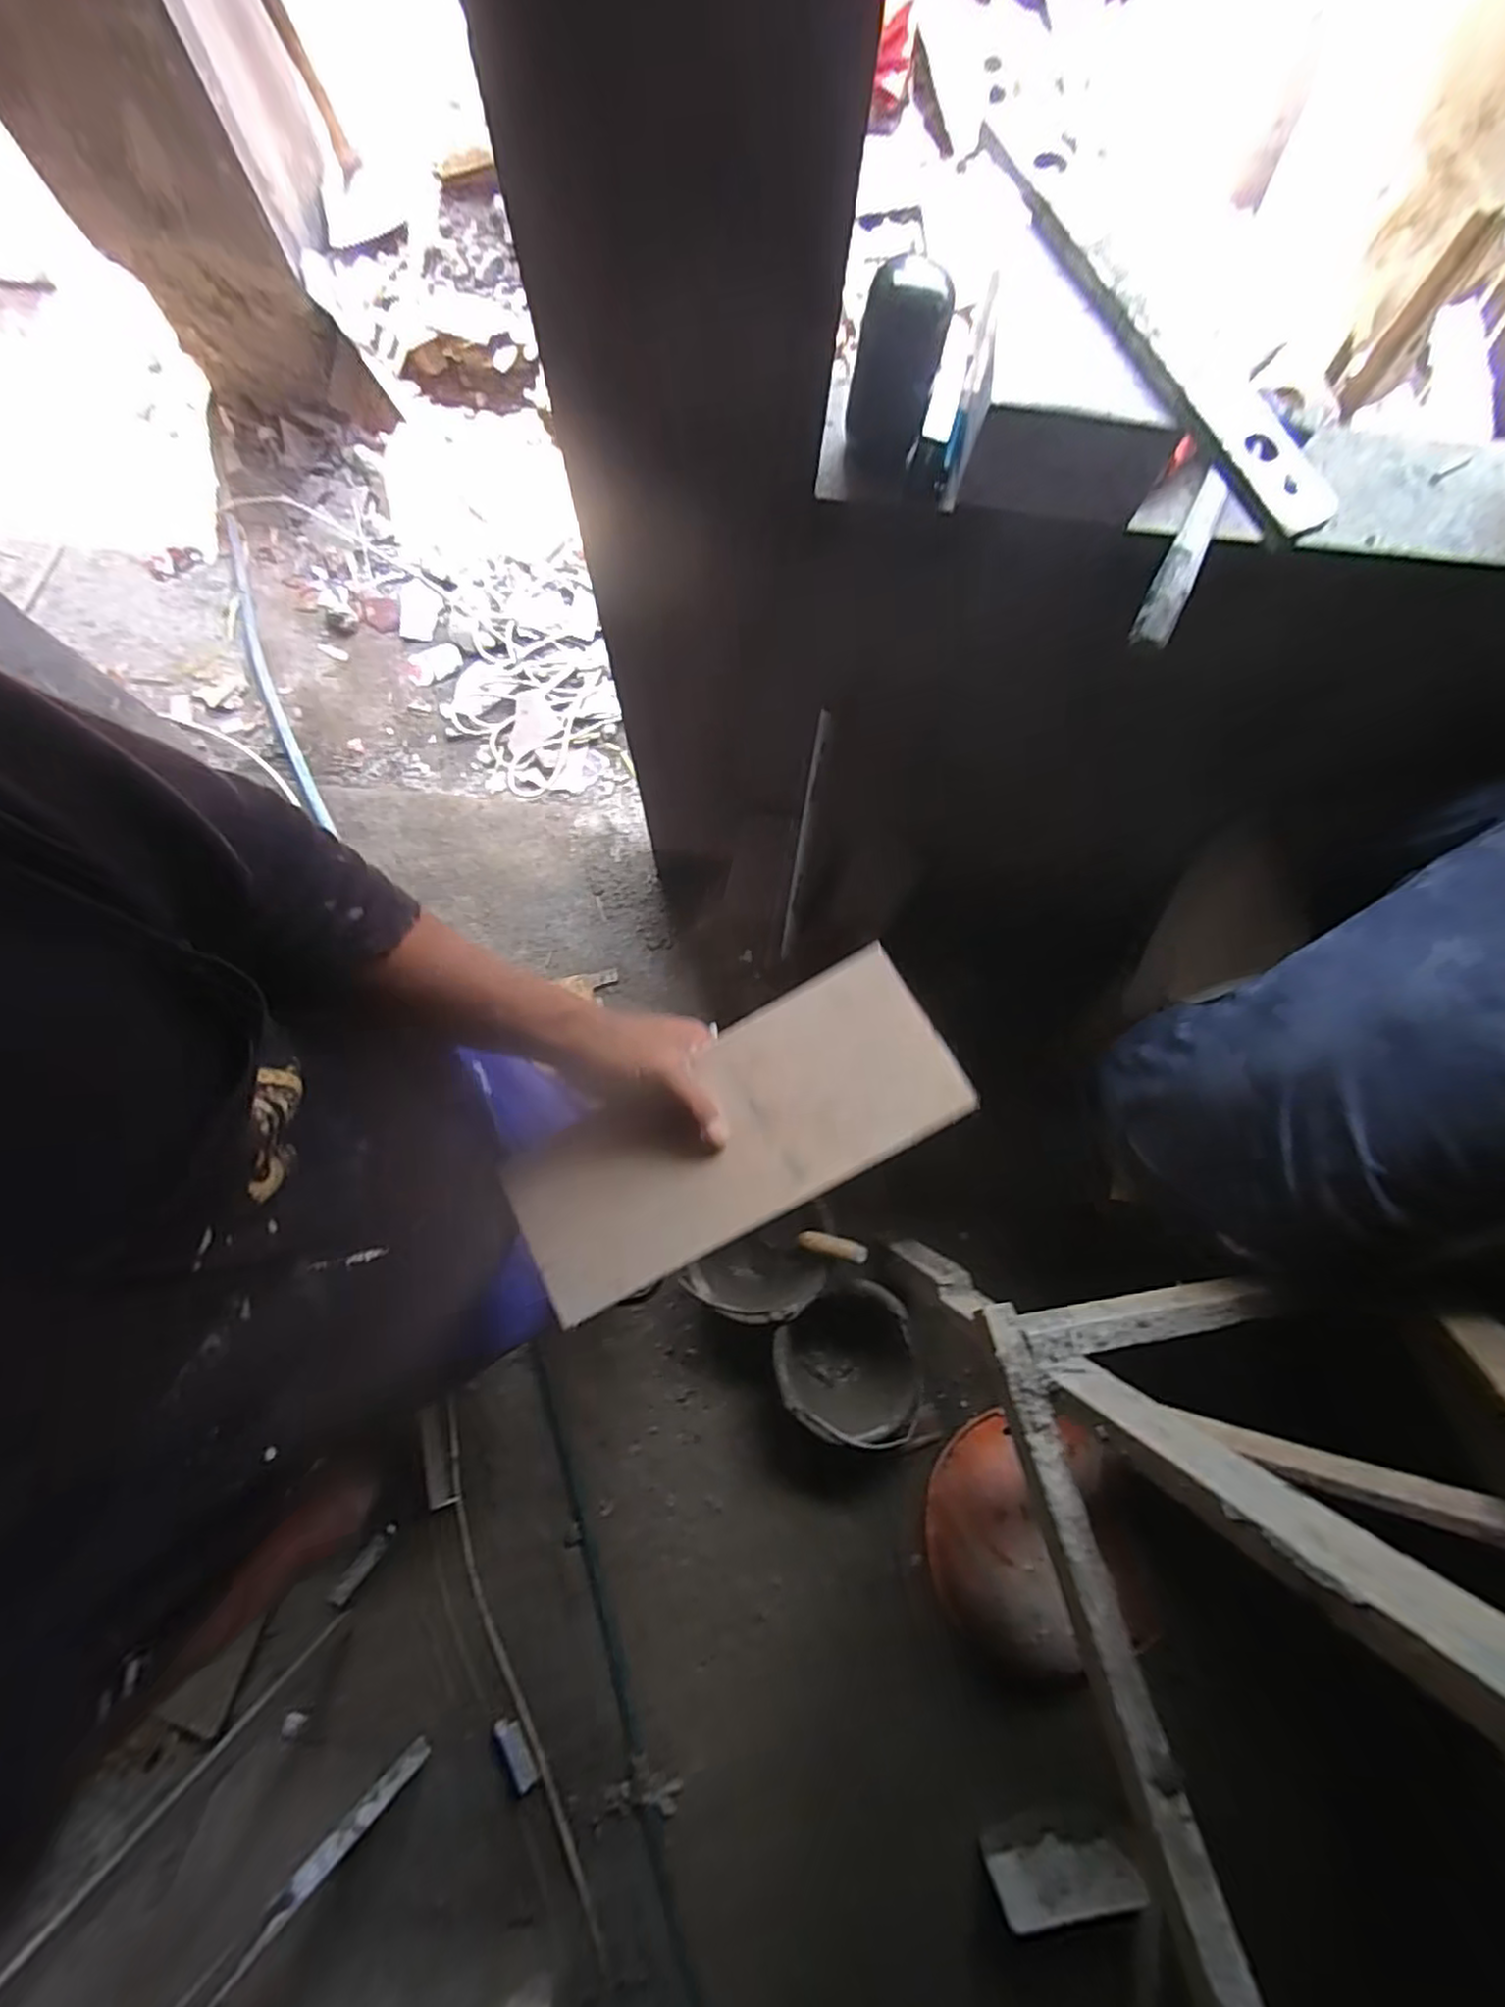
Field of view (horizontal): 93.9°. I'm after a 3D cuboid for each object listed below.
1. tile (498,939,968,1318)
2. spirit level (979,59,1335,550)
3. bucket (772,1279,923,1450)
[{"bbox_3d":[-0.021,0.094,0.480,0.315,0.006,0.126,-32,76,9],"label":"tile"},{"bbox_3d":[0.305,-0.548,0.546,0.053,0.033,0.453,-27,80,-7],"label":"spirit level"},{"bbox_3d":[0.162,0.628,1.240,0.233,0.173,0.241,0,78,-2],"label":"bucket"}]

